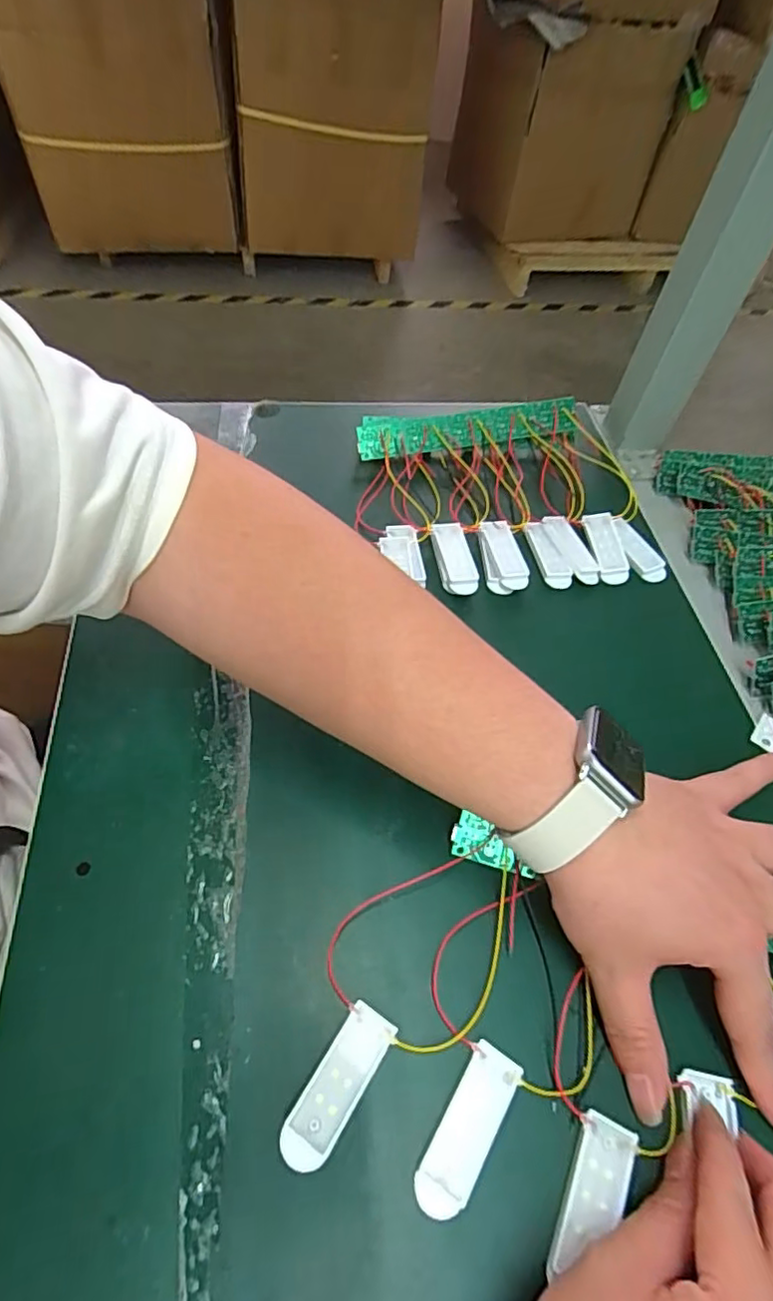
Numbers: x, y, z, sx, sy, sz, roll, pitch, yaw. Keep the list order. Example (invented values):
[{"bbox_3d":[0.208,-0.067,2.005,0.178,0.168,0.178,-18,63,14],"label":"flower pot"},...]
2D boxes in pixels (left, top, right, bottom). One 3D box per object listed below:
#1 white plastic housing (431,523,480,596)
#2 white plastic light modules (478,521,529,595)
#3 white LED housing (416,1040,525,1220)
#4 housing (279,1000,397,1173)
[{"bbox_3d":[0.046,-0.061,0.408,0.024,0.009,0.061,-3,55,-7],"label":"white plastic housing"},{"bbox_3d":[0.079,-0.064,0.412,0.025,0.009,0.055,-1,55,-5],"label":"white plastic light modules"},{"bbox_3d":[0.032,0.187,0.237,0.020,0.004,0.057,30,58,16],"label":"white LED housing"},{"bbox_3d":[-0.019,0.174,0.242,0.020,0.004,0.058,30,58,16],"label":"housing"}]

